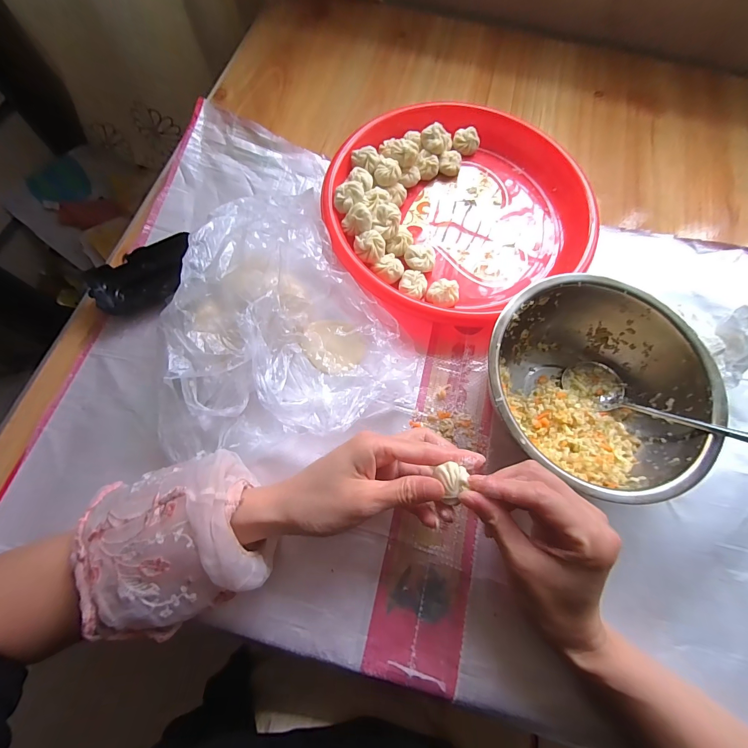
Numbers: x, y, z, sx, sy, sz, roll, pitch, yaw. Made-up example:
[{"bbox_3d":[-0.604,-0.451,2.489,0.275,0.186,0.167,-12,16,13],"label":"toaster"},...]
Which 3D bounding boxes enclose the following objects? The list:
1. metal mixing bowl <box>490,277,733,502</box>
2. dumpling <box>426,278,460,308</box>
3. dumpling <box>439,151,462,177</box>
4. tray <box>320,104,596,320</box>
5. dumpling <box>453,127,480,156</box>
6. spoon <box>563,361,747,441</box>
[{"bbox_3d":[0.182,0.013,0.305,0.177,0.074,0.175,1,71,-2],"label":"metal mixing bowl"},{"bbox_3d":[0.072,-0.084,0.361,0.034,0.022,0.029,5,71,-1],"label":"dumpling"},{"bbox_3d":[0.095,-0.261,0.425,0.025,0.018,0.027,14,71,2],"label":"dumpling"},{"bbox_3d":[0.092,-0.199,0.394,0.286,0.045,0.268,1,71,-2],"label":"tray"},{"bbox_3d":[0.117,-0.297,0.437,0.032,0.018,0.029,1,71,-2],"label":"dumpling"},{"bbox_3d":[0.245,0.029,0.279,0.047,0.174,0.030,-33,117,-13],"label":"spoon"}]

